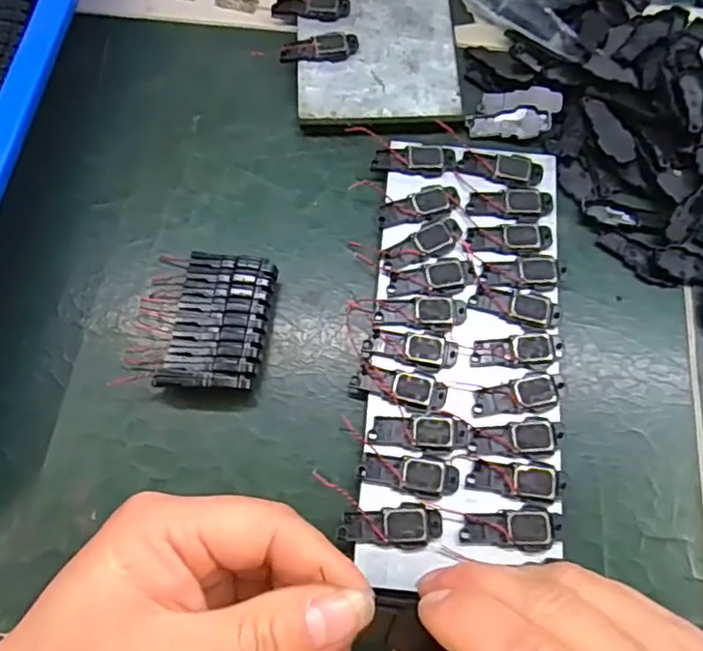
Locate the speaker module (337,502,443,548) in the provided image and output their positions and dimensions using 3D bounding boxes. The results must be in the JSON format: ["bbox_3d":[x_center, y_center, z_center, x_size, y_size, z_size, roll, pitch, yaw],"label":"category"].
[{"bbox_3d":[0.015,0.076,0.236,0.039,0.004,0.015,0,70,-1],"label":"speaker module"}]

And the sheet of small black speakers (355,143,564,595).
[{"bbox_3d":[0.049,0.007,0.264,0.080,0.010,0.188,5,70,1],"label":"sheet of small black speakers"}]

